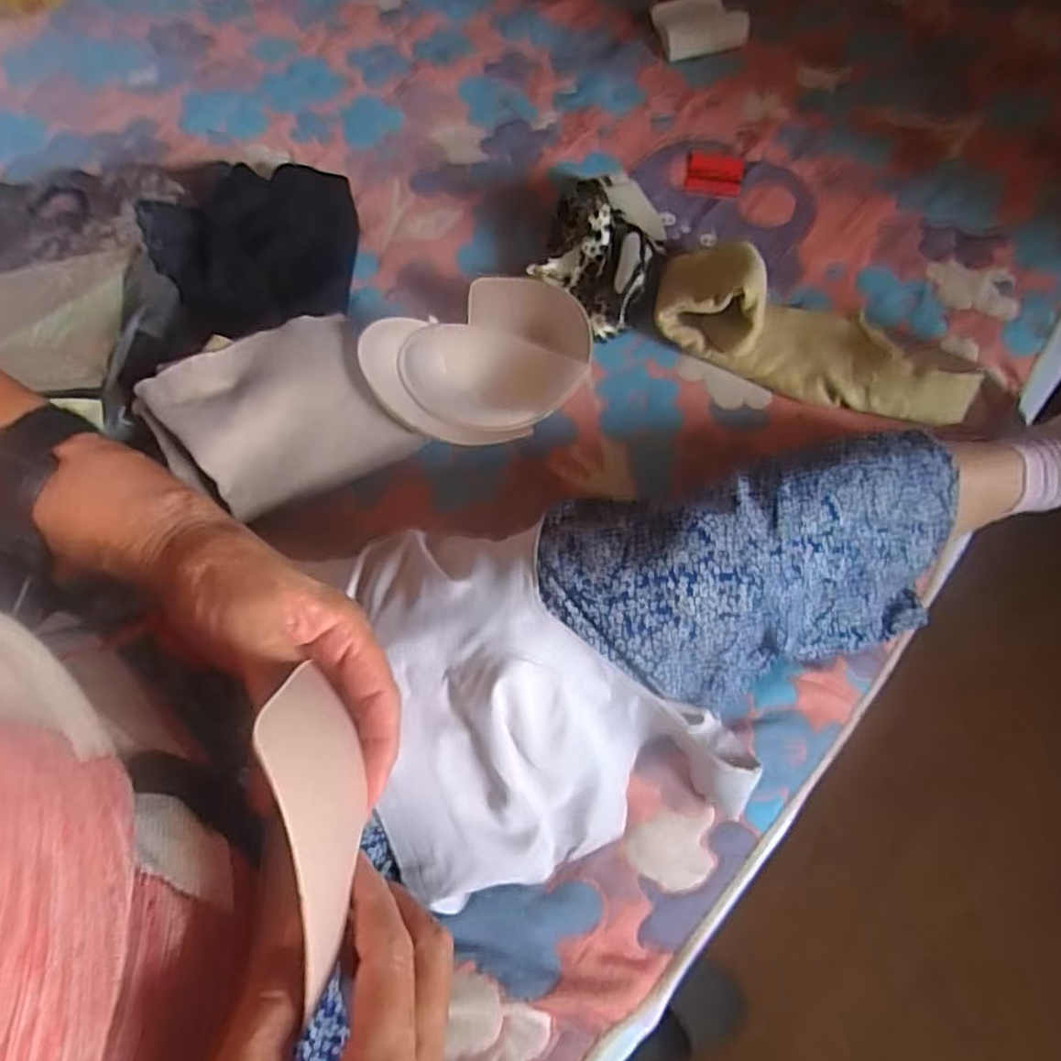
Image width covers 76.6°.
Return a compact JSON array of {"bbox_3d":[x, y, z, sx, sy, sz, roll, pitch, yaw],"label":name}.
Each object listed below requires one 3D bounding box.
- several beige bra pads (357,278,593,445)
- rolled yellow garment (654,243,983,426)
[{"bbox_3d":[-0.043,-0.142,0.594,0.189,0.072,0.152,-30,67,-14],"label":"several beige bra pads"},{"bbox_3d":[0.252,-0.182,0.611,0.290,0.069,0.103,25,66,12],"label":"rolled yellow garment"}]

